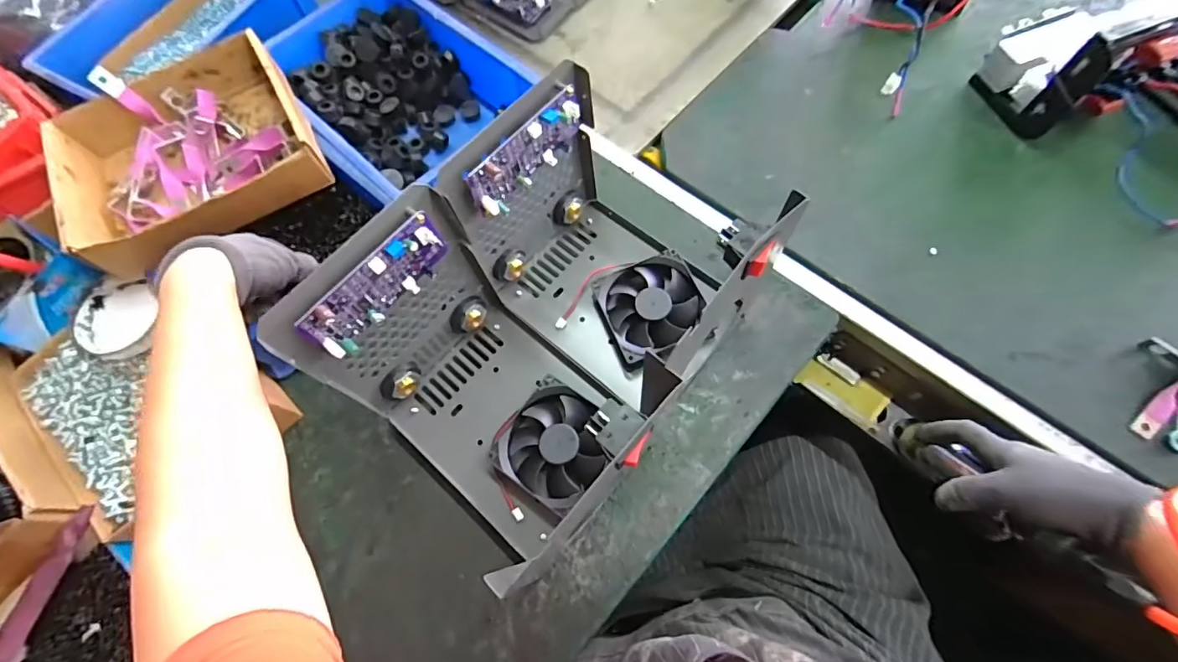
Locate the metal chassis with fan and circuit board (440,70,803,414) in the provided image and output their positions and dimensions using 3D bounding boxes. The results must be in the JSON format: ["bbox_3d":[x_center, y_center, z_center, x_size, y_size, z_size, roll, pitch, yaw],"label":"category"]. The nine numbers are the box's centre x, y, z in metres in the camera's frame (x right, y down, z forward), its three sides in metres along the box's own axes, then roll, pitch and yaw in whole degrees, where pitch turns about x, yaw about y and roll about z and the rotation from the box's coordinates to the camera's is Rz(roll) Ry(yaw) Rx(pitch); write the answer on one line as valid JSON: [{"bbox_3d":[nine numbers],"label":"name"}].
[{"bbox_3d":[0.019,-0.065,0.439,0.209,0.195,0.154,37,76,19],"label":"metal chassis with fan and circuit board"}]

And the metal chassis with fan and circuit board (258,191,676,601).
[{"bbox_3d":[-0.081,0.047,0.400,0.226,0.173,0.148,39,76,18],"label":"metal chassis with fan and circuit board"}]

